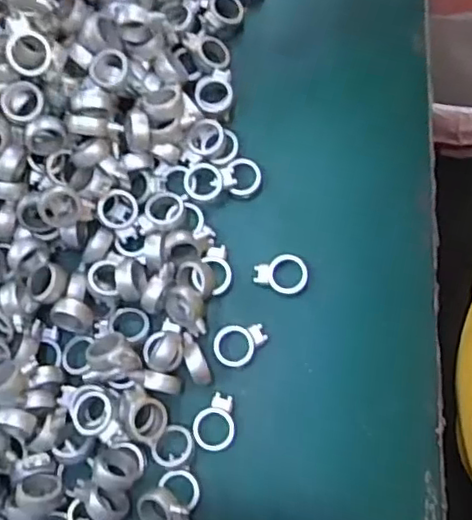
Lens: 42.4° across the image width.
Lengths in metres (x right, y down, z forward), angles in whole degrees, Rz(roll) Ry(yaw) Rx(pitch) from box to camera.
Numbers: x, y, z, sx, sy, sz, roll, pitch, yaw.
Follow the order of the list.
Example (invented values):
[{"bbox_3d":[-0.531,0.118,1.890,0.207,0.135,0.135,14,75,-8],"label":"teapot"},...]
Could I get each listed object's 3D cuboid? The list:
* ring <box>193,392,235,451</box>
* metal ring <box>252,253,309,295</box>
[{"bbox_3d":[-0.012,0.100,0.378,0.026,0.009,0.035,17,79,7],"label":"ring"},{"bbox_3d":[0.030,0.009,0.394,0.034,0.006,0.025,8,78,6],"label":"metal ring"}]

